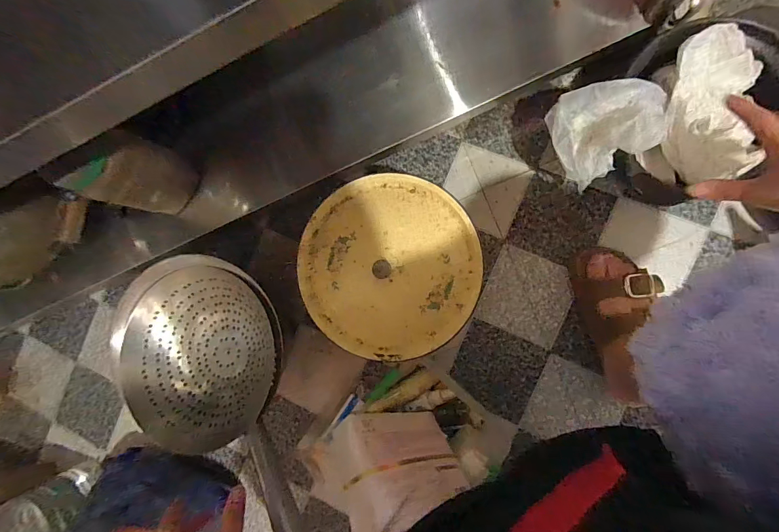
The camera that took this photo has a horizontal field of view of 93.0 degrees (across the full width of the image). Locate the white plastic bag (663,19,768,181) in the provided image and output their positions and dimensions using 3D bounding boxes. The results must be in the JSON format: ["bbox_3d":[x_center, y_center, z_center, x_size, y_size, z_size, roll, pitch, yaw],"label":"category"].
[{"bbox_3d":[0.422,-0.210,0.484,0.110,0.059,0.184,6,90,8],"label":"white plastic bag"}]

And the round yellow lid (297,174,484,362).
[{"bbox_3d":[-0.005,0.001,0.527,0.260,0.033,0.254,0,89,8],"label":"round yellow lid"}]

